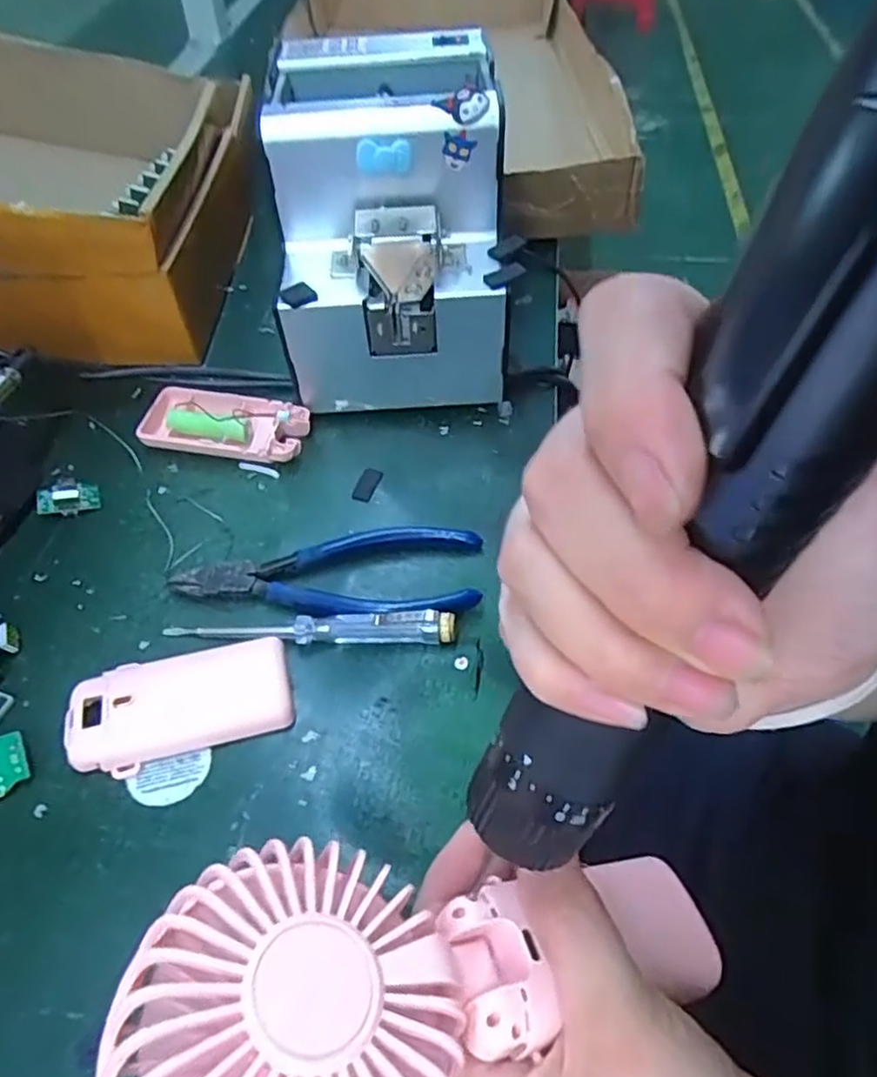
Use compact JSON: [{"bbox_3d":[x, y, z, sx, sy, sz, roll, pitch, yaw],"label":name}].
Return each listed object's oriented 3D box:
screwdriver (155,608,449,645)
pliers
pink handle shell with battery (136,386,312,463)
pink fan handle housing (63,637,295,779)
[{"bbox_3d":[-0.061,0.042,0.321,0.136,0.020,0.014,1,53,0],"label":"screwdriver"},{"bbox_3d":[-0.055,0.015,0.347,0.149,0.012,0.055,4,53,2],"label":"pliers"},{"bbox_3d":[-0.125,-0.067,0.408,0.092,0.018,0.045,9,53,6],"label":"pink handle shell with battery"},{"bbox_3d":[-0.113,0.072,0.300,0.093,0.016,0.045,-13,54,-11],"label":"pink fan handle housing"}]

